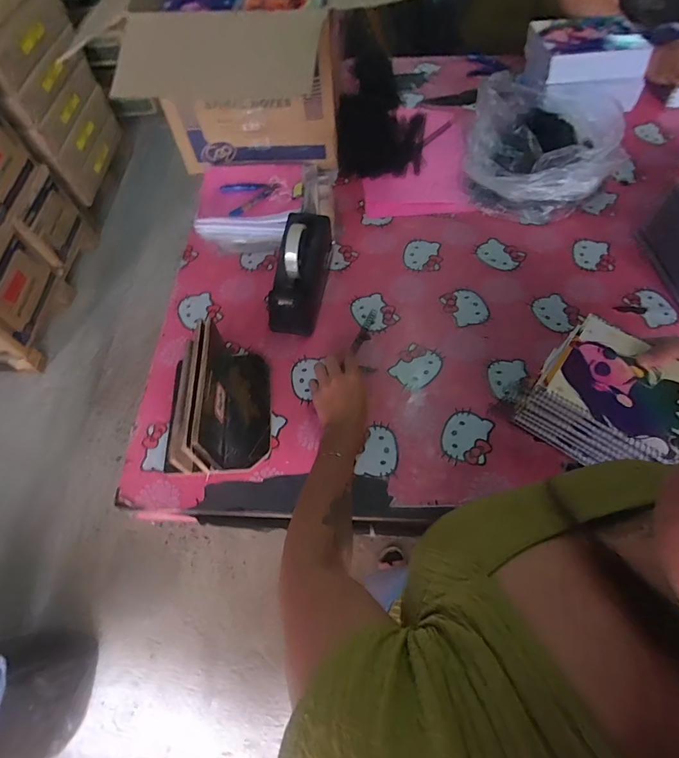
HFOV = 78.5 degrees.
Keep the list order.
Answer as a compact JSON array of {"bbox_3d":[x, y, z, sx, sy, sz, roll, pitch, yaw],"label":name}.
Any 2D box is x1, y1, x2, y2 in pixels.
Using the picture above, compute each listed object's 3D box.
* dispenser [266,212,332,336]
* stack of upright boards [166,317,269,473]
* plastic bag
[{"bbox_3d":[-0.064,-0.186,0.716,0.071,0.111,0.197,8,63,6],"label":"dispenser"},{"bbox_3d":[-0.186,0.025,0.605,0.143,0.117,0.196,-8,62,-2],"label":"stack of upright boards"},{"bbox_3d":[0.413,-0.474,0.849,0.296,0.102,0.306,14,63,9],"label":"plastic bag"}]

